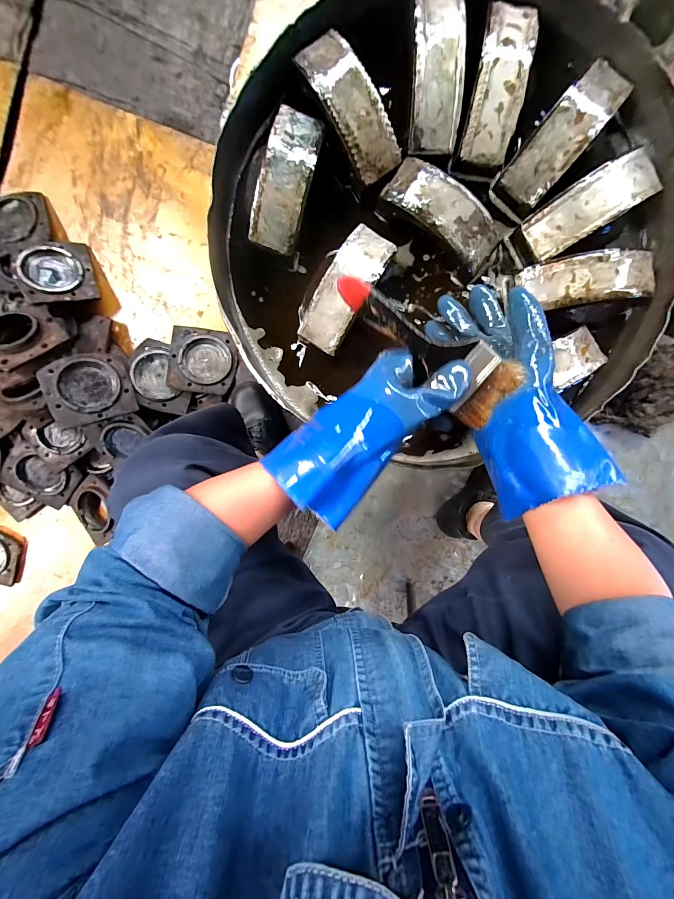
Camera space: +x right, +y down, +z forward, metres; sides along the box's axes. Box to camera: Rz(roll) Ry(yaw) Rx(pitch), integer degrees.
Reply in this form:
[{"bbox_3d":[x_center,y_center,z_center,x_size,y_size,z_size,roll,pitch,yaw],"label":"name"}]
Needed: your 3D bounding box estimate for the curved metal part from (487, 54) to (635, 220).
[{"bbox_3d":[0.274,-0.381,0.397,0.061,0.040,0.161,40,109,-5],"label":"curved metal part"}]

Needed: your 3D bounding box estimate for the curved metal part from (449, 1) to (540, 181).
[{"bbox_3d":[0.196,-0.442,0.400,0.062,0.057,0.157,11,98,-1],"label":"curved metal part"}]

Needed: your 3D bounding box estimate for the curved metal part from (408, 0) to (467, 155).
[{"bbox_3d":[0.117,-0.443,0.381,0.059,0.031,0.143,-1,98,1],"label":"curved metal part"}]

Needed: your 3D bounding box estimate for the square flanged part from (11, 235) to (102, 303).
[{"bbox_3d":[-0.711,-0.459,0.817,0.170,0.020,0.170,-16,84,-25],"label":"square flanged part"}]

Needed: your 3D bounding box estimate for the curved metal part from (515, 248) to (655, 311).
[{"bbox_3d":[0.312,-0.212,0.404,0.150,0.035,0.060,-6,98,2],"label":"curved metal part"}]

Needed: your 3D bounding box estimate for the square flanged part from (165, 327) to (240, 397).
[{"bbox_3d":[-0.334,-0.223,0.811,0.155,0.013,0.162,4,81,-20],"label":"square flanged part"}]

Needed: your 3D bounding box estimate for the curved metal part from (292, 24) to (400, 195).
[{"bbox_3d":[0.014,-0.416,0.389,0.062,0.033,0.160,-30,97,5],"label":"curved metal part"}]

